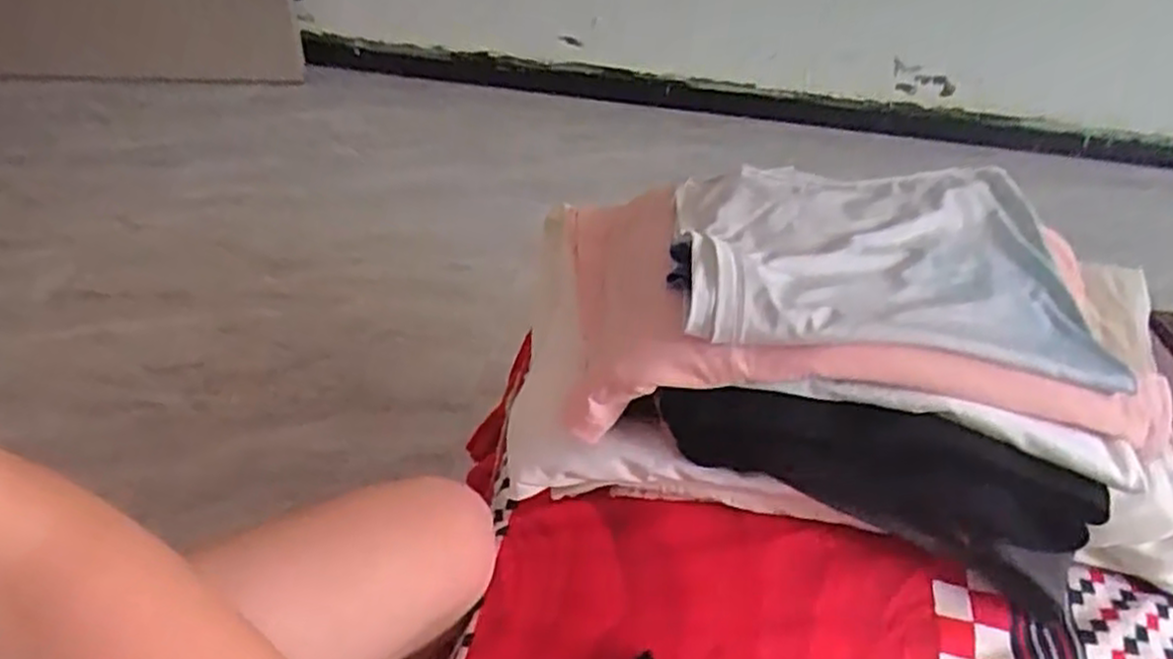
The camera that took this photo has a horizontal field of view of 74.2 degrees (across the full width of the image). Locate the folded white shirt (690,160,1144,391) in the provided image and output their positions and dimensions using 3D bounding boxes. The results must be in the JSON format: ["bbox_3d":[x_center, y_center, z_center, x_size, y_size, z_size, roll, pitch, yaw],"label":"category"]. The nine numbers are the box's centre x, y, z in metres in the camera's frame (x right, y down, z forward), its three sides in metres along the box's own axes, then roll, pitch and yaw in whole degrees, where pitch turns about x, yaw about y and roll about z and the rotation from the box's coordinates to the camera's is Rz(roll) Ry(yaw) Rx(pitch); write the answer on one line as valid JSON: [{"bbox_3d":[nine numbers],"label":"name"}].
[{"bbox_3d":[0.217,-0.061,0.574,0.303,0.046,0.225,3,42,-2],"label":"folded white shirt"}]

